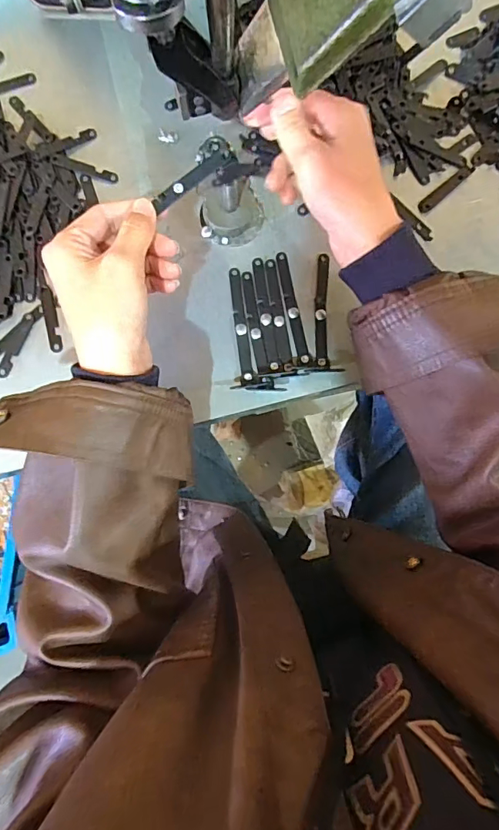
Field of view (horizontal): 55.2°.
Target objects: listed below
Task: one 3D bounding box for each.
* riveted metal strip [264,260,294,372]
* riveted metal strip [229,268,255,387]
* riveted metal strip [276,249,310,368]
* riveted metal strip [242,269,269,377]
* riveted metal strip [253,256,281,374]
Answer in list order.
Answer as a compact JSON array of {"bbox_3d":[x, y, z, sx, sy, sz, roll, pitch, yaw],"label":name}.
[{"bbox_3d":[0.022,-0.076,0.361,0.009,0.004,0.087,-9,84,0],"label":"riveted metal strip"},{"bbox_3d":[-0.006,-0.067,0.360,0.010,0.004,0.090,-6,84,0],"label":"riveted metal strip"},{"bbox_3d":[0.033,-0.080,0.362,0.008,0.004,0.090,-12,84,-1],"label":"riveted metal strip"},{"bbox_3d":[0.004,-0.070,0.360,0.009,0.004,0.079,-10,84,0],"label":"riveted metal strip"},{"bbox_3d":[0.012,-0.076,0.361,0.009,0.004,0.090,-8,84,0],"label":"riveted metal strip"}]

